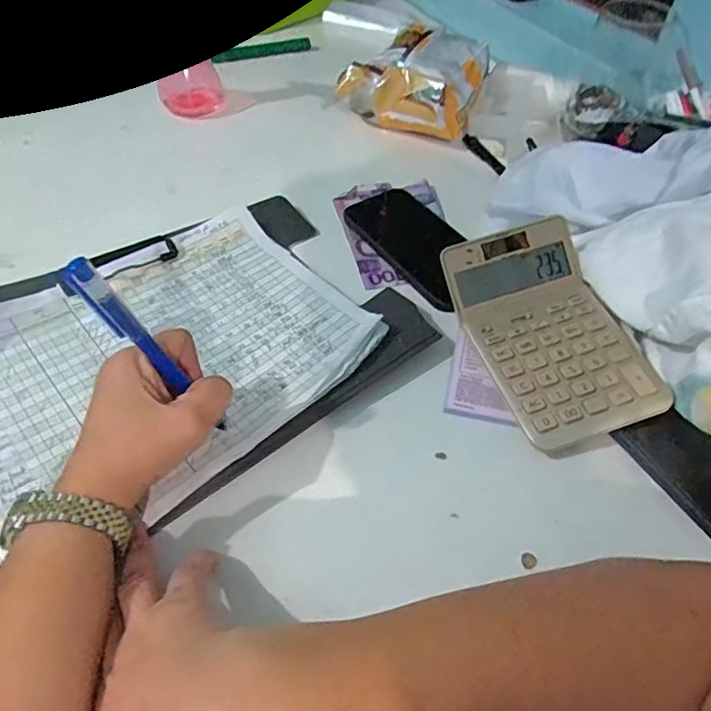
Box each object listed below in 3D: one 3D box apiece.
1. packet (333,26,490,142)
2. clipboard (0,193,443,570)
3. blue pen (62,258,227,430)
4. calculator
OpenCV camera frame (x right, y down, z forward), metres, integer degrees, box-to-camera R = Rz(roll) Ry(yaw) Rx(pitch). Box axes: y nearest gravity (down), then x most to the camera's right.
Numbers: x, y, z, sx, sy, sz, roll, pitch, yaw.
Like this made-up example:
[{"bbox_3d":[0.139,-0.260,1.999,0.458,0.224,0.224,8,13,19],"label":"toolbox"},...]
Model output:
[{"bbox_3d":[0.080,-0.327,0.648,0.143,0.066,0.145,32,59,22],"label":"packet"},{"bbox_3d":[-0.137,-0.012,0.420,0.342,0.027,0.235,-31,59,-26],"label":"clipboard"},{"bbox_3d":[-0.117,0.003,0.330,0.008,0.149,0.015,-2,49,26],"label":"blue pen"},{"bbox_3d":[0.144,-0.025,0.415,0.112,0.024,0.182,-15,63,-5],"label":"calculator"}]

